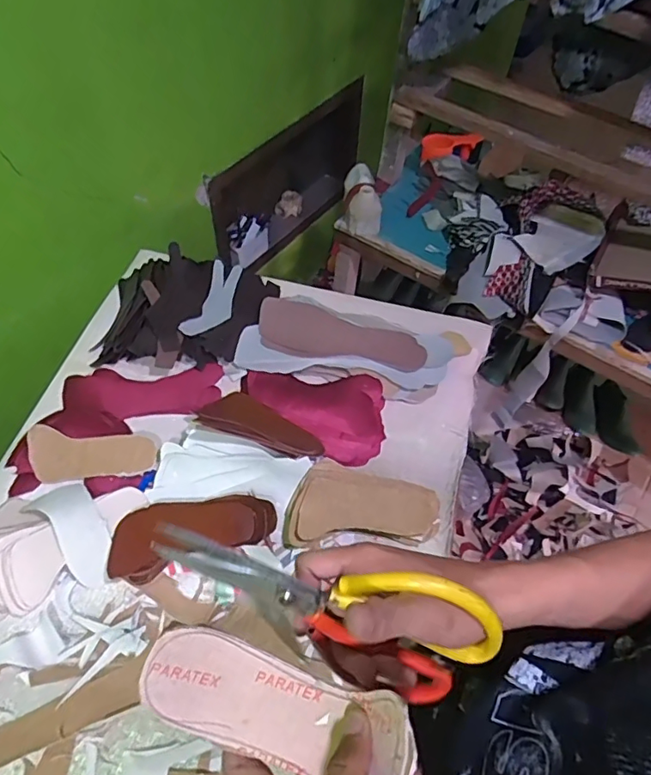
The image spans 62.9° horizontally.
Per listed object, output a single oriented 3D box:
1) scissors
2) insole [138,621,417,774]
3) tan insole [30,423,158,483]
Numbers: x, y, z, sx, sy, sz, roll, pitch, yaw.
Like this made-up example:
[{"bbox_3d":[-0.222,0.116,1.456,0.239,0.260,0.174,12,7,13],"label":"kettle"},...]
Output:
[{"bbox_3d":[0.000,0.126,0.322,0.210,0.099,0.018,29,29,-3],"label":"scissors"},{"bbox_3d":[-0.025,0.166,0.277,0.143,0.058,0.047,8,55,19],"label":"insole"},{"bbox_3d":[-0.315,0.093,0.714,0.162,0.008,0.069,7,78,-3],"label":"tan insole"}]

